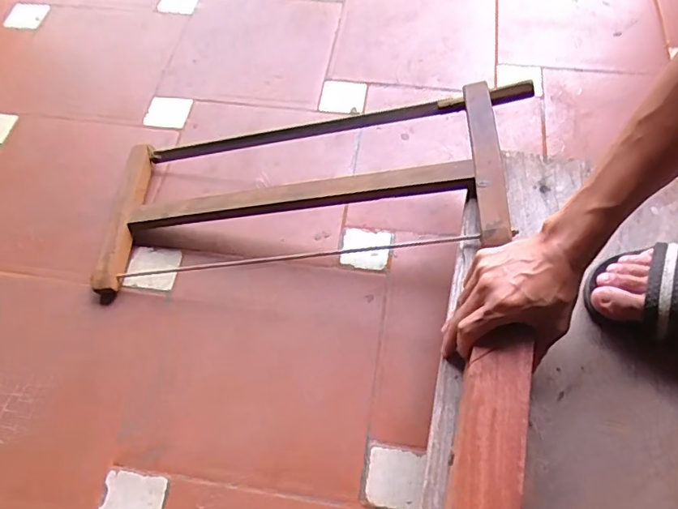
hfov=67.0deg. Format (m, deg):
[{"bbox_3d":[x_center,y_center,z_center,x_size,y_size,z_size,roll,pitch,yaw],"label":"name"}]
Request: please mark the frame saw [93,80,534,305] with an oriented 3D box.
[{"bbox_3d":[-0.056,-0.086,0.692,0.593,0.068,0.234,-8,61,16],"label":"frame saw"}]

